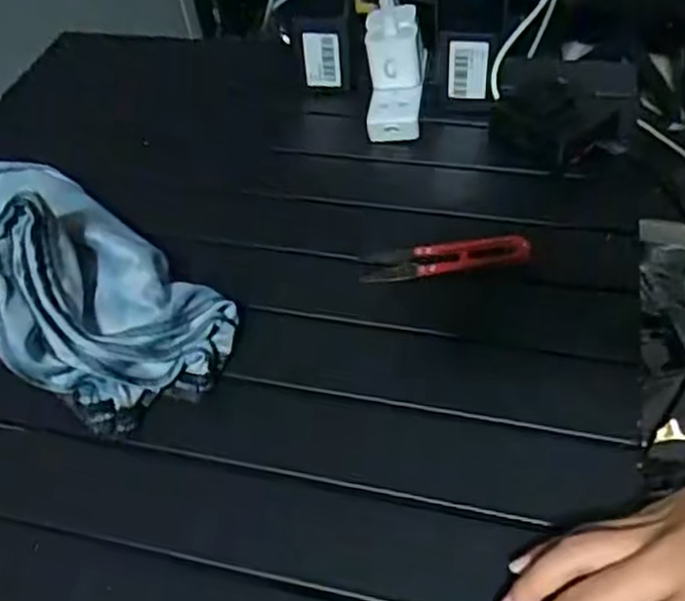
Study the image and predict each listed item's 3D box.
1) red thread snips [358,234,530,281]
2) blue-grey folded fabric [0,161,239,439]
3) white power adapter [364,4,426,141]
[{"bbox_3d":[0.072,-0.029,0.511,0.114,0.014,0.027,-4,47,3],"label":"red thread snips"},{"bbox_3d":[-0.175,-0.031,0.475,0.127,0.108,0.237,-30,51,-20],"label":"blue-grey folded fabric"},{"bbox_3d":[0.045,-0.190,0.611,0.050,0.081,0.080,-1,47,6],"label":"white power adapter"}]

